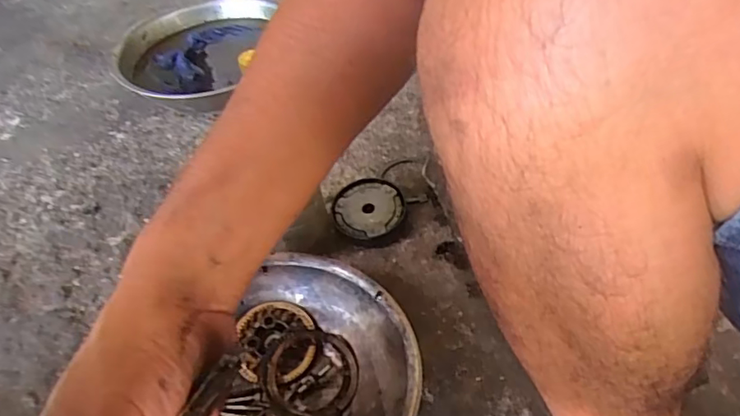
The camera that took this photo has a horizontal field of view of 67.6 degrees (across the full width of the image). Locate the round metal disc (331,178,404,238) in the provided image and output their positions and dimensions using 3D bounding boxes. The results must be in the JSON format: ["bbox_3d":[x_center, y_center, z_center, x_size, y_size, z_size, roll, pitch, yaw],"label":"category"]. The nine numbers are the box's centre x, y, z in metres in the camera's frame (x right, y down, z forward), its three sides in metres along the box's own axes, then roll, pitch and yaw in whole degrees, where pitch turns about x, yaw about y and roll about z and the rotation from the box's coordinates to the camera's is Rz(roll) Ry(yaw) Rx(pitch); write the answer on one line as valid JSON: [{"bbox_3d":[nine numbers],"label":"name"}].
[{"bbox_3d":[-0.001,0.006,0.831,0.102,0.043,0.104,-3,45,3],"label":"round metal disc"}]

